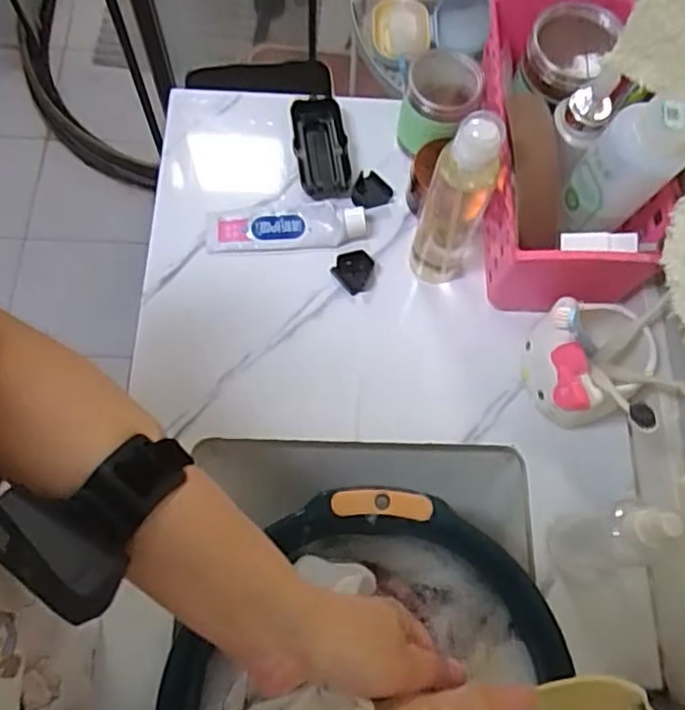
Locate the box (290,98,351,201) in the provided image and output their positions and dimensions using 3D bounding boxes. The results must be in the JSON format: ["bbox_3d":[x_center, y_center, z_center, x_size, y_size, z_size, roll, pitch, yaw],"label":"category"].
[{"bbox_3d":[-0.022,-0.210,0.682,0.053,0.024,0.123,-7,70,-5],"label":"box"}]

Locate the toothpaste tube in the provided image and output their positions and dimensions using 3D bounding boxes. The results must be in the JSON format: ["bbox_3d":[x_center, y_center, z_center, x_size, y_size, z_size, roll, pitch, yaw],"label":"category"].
[{"bbox_3d":[-0.056,-0.127,0.643,0.154,0.022,0.046,-1,69,-3],"label":"toothpaste tube"}]

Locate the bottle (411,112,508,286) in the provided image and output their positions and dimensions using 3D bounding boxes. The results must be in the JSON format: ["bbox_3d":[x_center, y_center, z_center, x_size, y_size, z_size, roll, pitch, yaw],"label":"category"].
[{"bbox_3d":[0.094,-0.121,0.555,0.048,0.196,0.049,1,69,-2],"label":"bottle"}]

